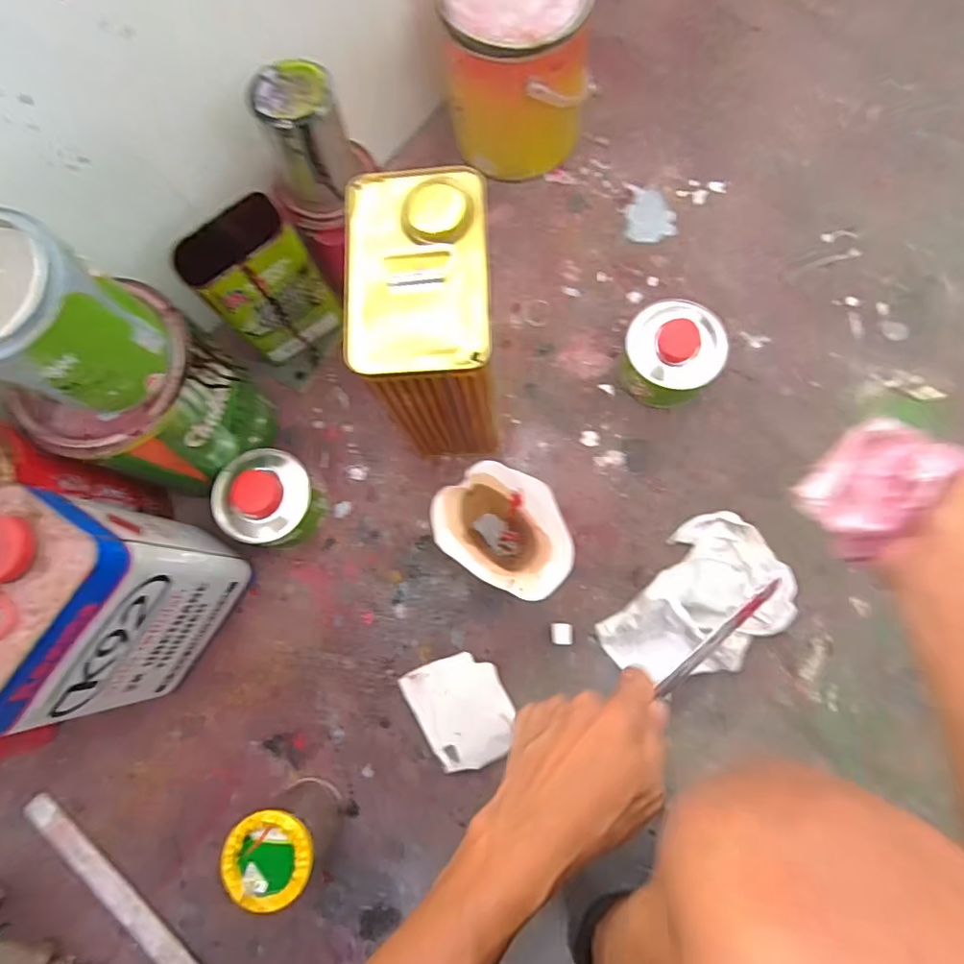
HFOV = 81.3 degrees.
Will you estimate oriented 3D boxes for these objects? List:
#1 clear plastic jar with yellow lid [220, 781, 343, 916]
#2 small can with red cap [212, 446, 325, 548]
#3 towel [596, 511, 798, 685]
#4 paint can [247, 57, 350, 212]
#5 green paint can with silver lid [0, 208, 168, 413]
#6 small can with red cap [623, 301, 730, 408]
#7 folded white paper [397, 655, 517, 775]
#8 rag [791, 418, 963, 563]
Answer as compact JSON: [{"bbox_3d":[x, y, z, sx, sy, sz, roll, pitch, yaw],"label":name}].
[{"bbox_3d":[-0.180,0.333,0.525,0.075,0.103,0.076,-1,78,5],"label":"clear plastic jar with yellow lid"},{"bbox_3d":[-0.234,0.020,0.617,0.107,0.074,0.097,7,79,6],"label":"small can with red cap"},{"bbox_3d":[0.220,0.122,0.562,0.193,0.046,0.133,-34,78,-7],"label":"towel"},{"bbox_3d":[-0.168,-0.328,0.534,0.079,0.089,0.089,-19,77,1],"label":"paint can"},{"bbox_3d":[-0.325,-0.116,0.419,0.094,0.132,0.098,-1,78,5],"label":"green paint can with silver lid"},{"bbox_3d":[0.207,-0.137,0.613,0.098,0.078,0.096,-1,78,5],"label":"small can with red cap"},{"bbox_3d":[-0.020,0.234,0.577,0.093,0.005,0.108,-29,74,2],"label":"folded white paper"},{"bbox_3d":[0.297,-0.002,0.425,0.068,0.056,0.098,41,80,10],"label":"rag"}]

